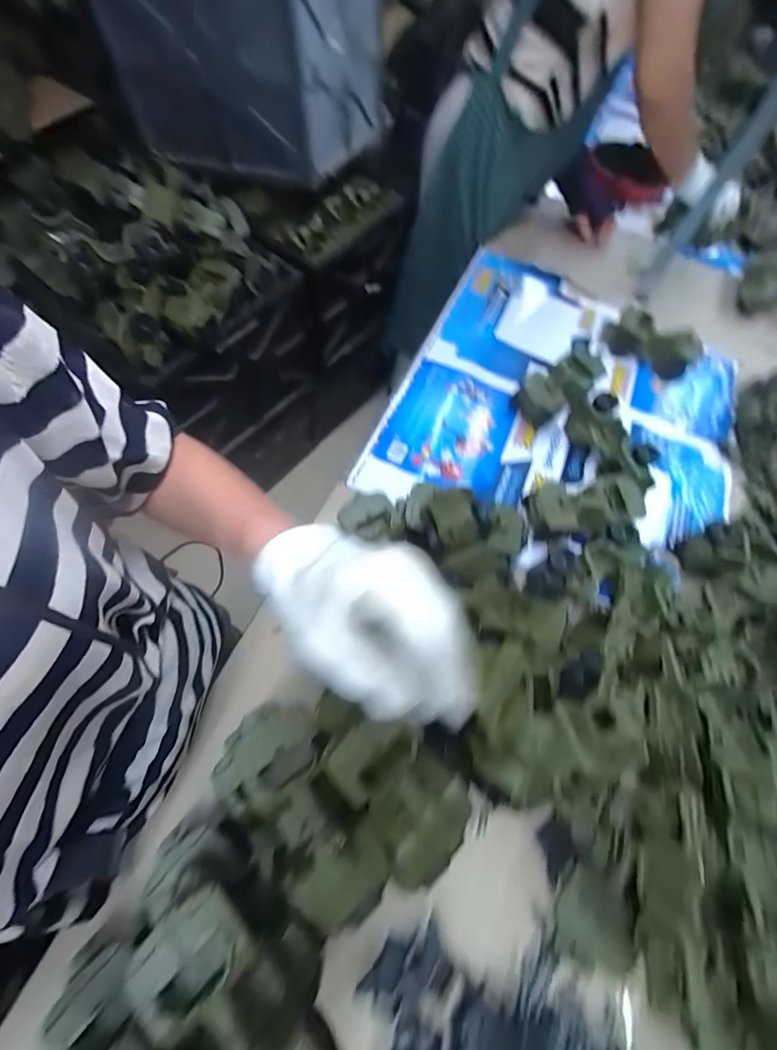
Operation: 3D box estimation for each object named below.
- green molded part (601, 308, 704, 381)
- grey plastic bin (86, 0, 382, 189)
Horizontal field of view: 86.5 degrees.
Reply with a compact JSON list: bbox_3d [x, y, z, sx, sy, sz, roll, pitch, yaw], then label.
[{"bbox_3d":[0.538,-0.375,0.853,0.189,0.084,0.069,44,68,12],"label":"green molded part"},{"bbox_3d":[-0.297,-1.048,0.895,0.469,0.320,0.421,23,65,3],"label":"grey plastic bin"}]

